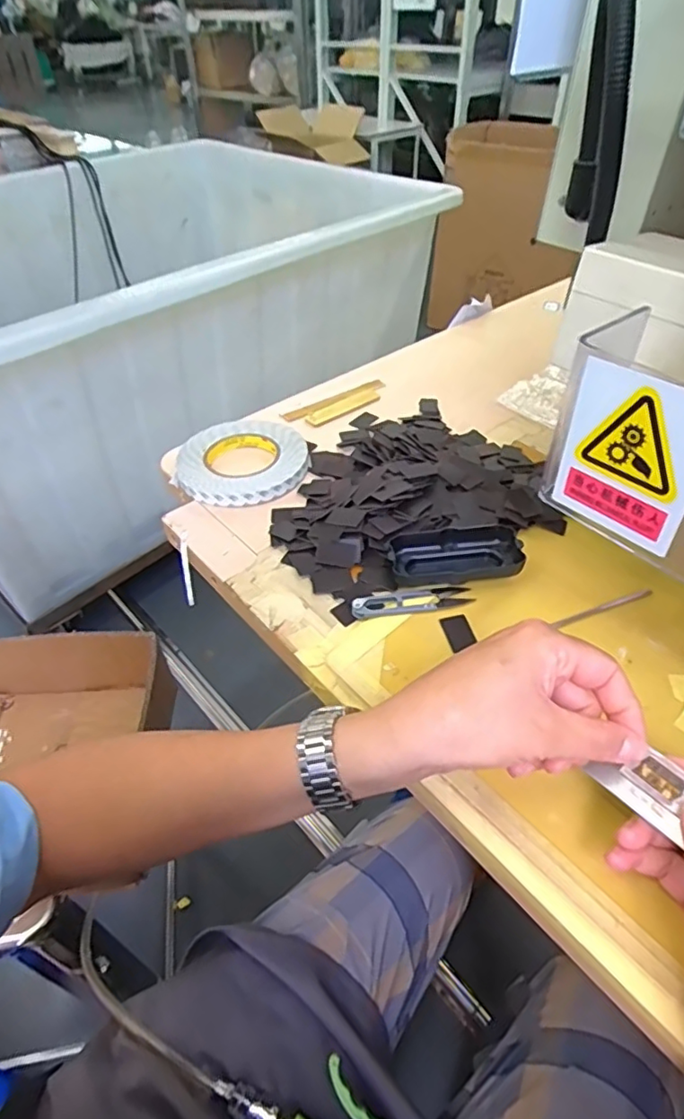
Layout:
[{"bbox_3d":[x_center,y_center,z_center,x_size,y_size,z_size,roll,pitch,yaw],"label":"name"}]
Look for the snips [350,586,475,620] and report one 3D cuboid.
[{"bbox_3d":[0.059,0.034,0.487,0.101,0.009,0.022,-6,45,-5],"label":"snips"}]

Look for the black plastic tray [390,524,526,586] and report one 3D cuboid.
[{"bbox_3d":[0.098,-0.004,0.506,0.108,0.028,0.049,0,45,1],"label":"black plastic tray"}]

